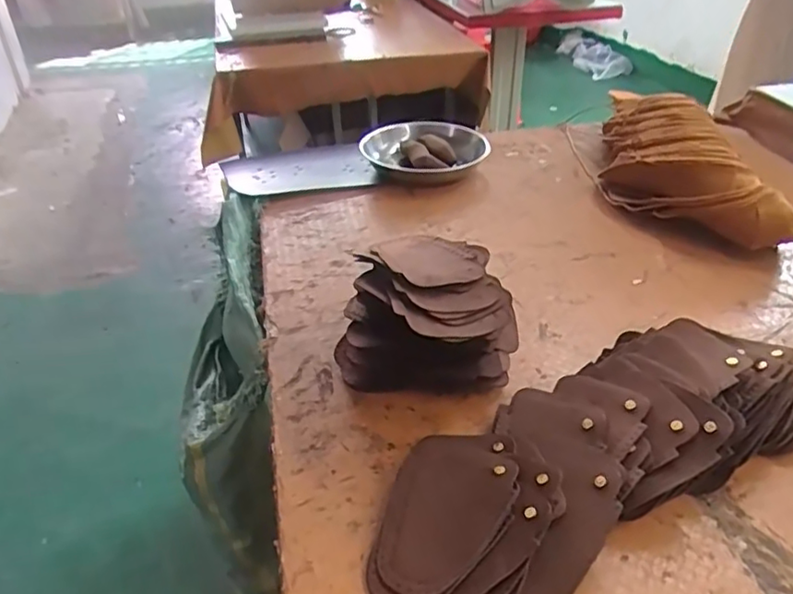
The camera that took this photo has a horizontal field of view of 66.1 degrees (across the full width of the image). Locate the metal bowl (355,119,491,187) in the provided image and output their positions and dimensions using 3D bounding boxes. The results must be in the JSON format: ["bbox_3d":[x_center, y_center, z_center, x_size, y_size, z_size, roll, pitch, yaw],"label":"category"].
[{"bbox_3d":[0.050,-0.237,1.001,0.184,0.050,0.175,-1,35,1],"label":"metal bowl"}]

